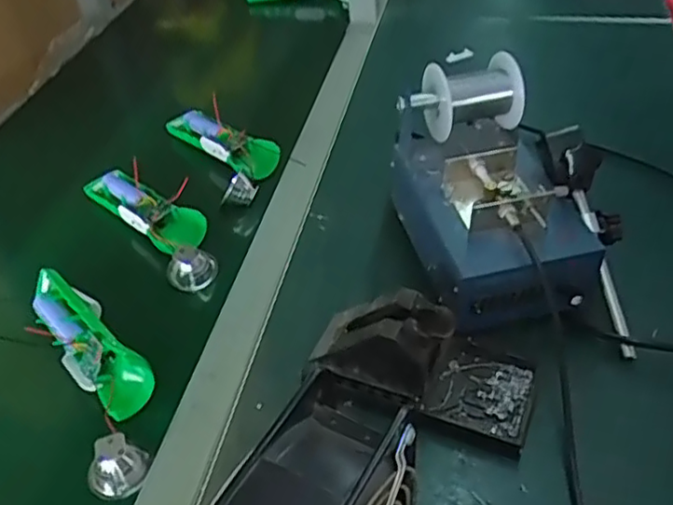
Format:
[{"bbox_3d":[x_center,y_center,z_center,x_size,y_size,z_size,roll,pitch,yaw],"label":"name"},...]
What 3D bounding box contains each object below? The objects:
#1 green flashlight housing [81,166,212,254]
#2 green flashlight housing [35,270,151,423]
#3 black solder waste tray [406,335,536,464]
[{"bbox_3d":[-0.182,-0.042,0.626,0.145,0.030,0.047,28,53,32],"label":"green flashlight housing"},{"bbox_3d":[-0.198,0.064,0.510,0.043,0.049,0.146,-35,64,-29],"label":"green flashlight housing"},{"bbox_3d":[0.103,0.105,0.477,0.075,0.021,0.080,14,46,21],"label":"black solder waste tray"}]

